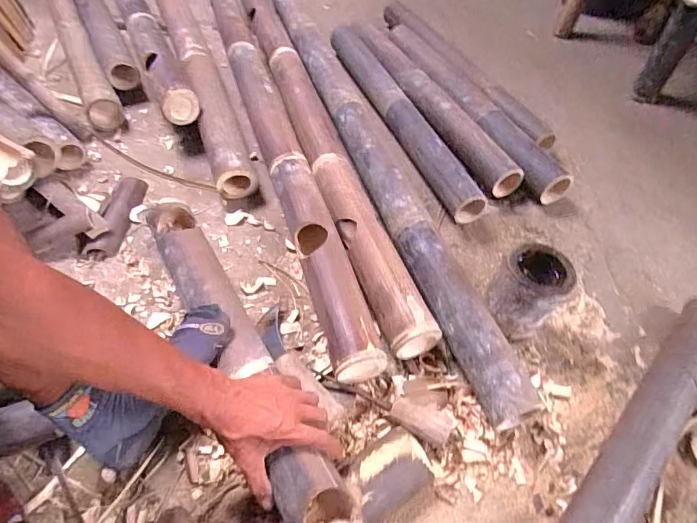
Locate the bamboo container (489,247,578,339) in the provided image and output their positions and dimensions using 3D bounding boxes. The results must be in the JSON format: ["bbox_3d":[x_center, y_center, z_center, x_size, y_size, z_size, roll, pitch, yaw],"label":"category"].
[{"bbox_3d":[0.268,0.055,0.667,0.088,0.141,0.096,1,52,-1],"label":"bamboo container"}]

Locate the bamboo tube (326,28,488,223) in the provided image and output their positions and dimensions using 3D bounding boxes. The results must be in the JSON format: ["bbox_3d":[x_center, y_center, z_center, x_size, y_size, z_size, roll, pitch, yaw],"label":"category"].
[{"bbox_3d":[0.103,-0.353,1.005,0.086,0.075,0.690,-18,55,-15],"label":"bamboo tube"}]

